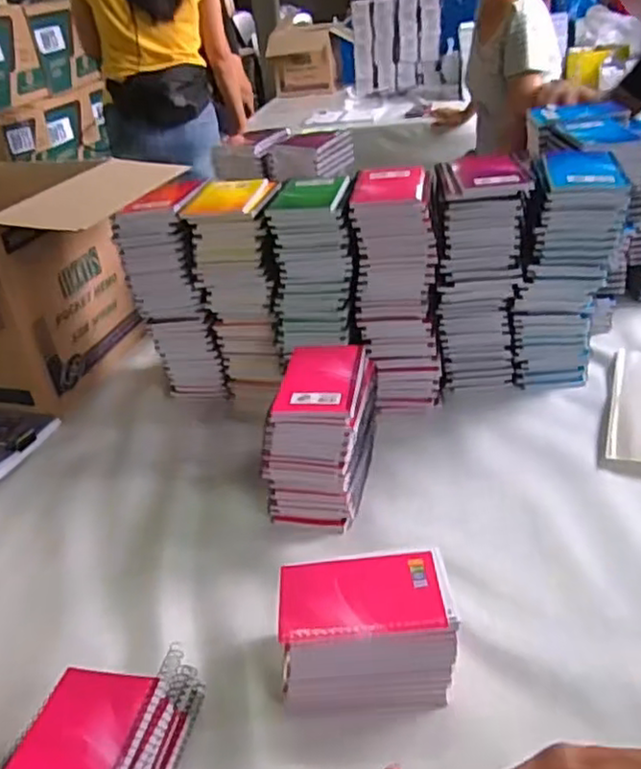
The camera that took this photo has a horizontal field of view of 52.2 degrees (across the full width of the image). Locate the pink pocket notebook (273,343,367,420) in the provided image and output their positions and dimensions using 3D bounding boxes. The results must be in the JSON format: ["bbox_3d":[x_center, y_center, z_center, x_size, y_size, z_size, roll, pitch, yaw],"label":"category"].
[{"bbox_3d":[0.001,-0.006,0.700,0.083,0.010,0.127,0,32,12],"label":"pink pocket notebook"}]

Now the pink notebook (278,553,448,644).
[{"bbox_3d":[0.032,0.171,0.535,0.129,0.007,0.080,-6,31,1],"label":"pink notebook"}]

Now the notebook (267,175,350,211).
[{"bbox_3d":[-0.011,-0.240,0.806,0.087,0.009,0.127,0,32,10],"label":"notebook"}]

